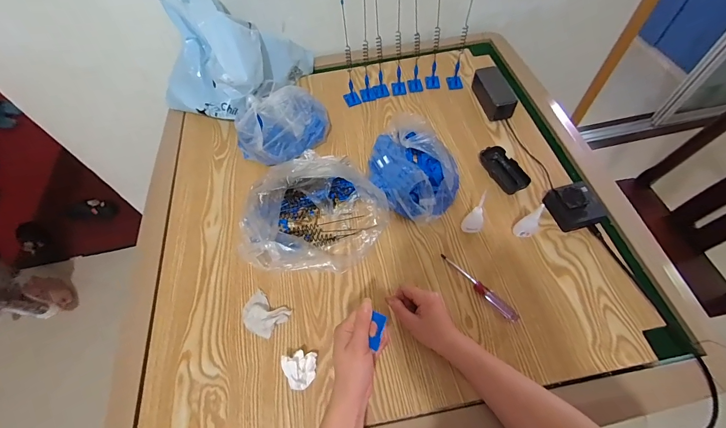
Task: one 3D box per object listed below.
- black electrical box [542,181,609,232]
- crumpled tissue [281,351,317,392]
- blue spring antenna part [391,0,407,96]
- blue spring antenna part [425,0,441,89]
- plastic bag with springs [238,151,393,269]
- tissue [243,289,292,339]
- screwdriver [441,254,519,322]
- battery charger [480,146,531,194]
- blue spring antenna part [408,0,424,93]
[{"bbox_3d":[0.384,-0.014,0.594,0.073,0.050,0.082,-16,58,-6],"label":"black electrical box"},{"bbox_3d":[-0.088,0.224,0.479,0.046,0.033,0.048,-26,60,-12],"label":"crumpled tissue"},{"bbox_3d":[0.082,-0.372,0.731,0.032,0.217,0.053,1,58,5],"label":"blue spring antenna part"},{"bbox_3d":[0.168,-0.388,0.736,0.035,0.228,0.043,5,58,7],"label":"blue spring antenna part"},{"bbox_3d":[-0.083,0.002,0.584,0.249,0.100,0.180,-8,58,-1],"label":"plastic bag with springs"},{"bbox_3d":[-0.162,0.162,0.531,0.073,0.023,0.058,24,63,18],"label":"tissue"},{"bbox_3d":[0.190,0.117,0.544,0.022,0.014,0.150,-38,63,-18],"label":"screwdriver"},{"bbox_3d":[0.283,-0.090,0.661,0.050,0.023,0.106,-23,59,-10],"label":"battery charger"},{"bbox_3d":[0.124,-0.376,0.736,0.034,0.217,0.037,1,58,5],"label":"blue spring antenna part"}]

